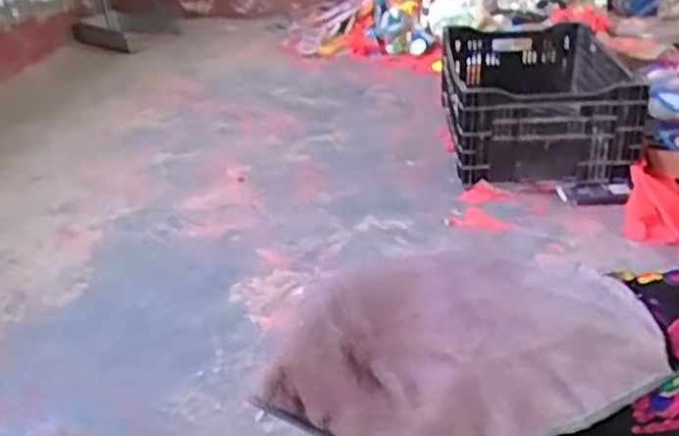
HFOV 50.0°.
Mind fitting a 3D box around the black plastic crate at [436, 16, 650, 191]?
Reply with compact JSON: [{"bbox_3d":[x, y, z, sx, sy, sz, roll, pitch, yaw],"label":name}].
[{"bbox_3d":[0.487,-0.328,1.869,0.407,0.183,0.702,-1,26,5],"label":"black plastic crate"}]

